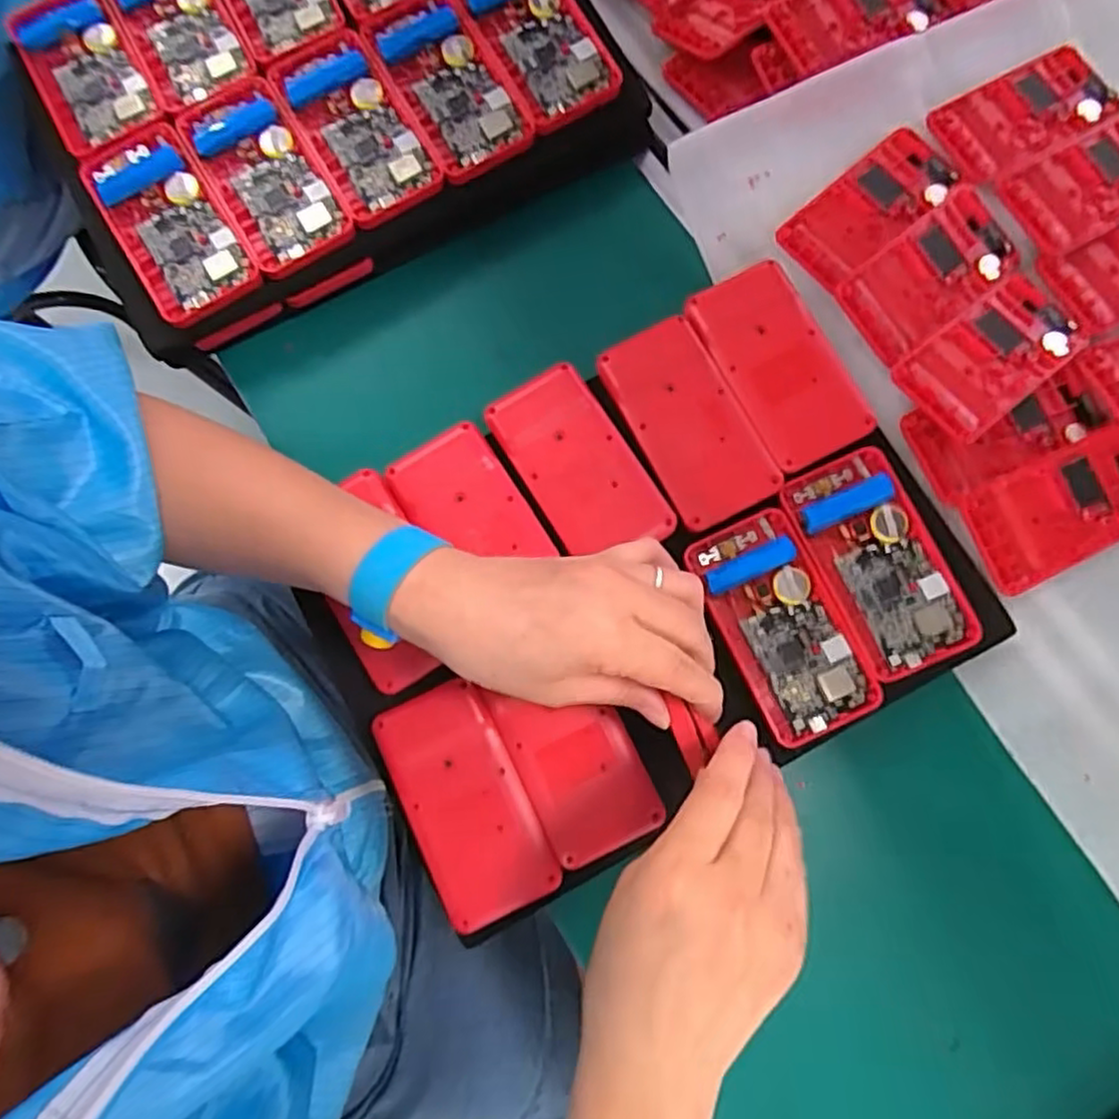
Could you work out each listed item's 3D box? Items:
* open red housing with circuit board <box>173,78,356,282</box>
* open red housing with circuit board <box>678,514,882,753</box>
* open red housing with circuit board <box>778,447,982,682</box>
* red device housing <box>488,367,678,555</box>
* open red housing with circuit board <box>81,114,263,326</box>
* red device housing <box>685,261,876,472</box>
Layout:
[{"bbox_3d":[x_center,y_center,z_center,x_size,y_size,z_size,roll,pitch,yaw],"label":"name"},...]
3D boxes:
[{"bbox_3d":[-0.178,-0.231,0.427,0.062,0.014,0.118,-31,80,-7],"label":"open red housing with circuit board"},{"bbox_3d":[0.123,0.036,0.392,0.061,0.012,0.121,-26,80,-6],"label":"open red housing with circuit board"},{"bbox_3d":[0.176,0.002,0.391,0.064,0.010,0.120,-24,80,-6],"label":"open red housing with circuit board"},{"bbox_3d":[0.009,-0.053,0.407,0.060,0.009,0.115,-32,80,-7],"label":"red device housing"},{"bbox_3d":[-0.233,-0.202,0.421,0.063,0.015,0.121,-31,80,-7],"label":"open red housing with circuit board"},{"bbox_3d":[0.127,-0.113,0.413,0.060,0.015,0.120,-27,80,-6],"label":"red device housing"}]

